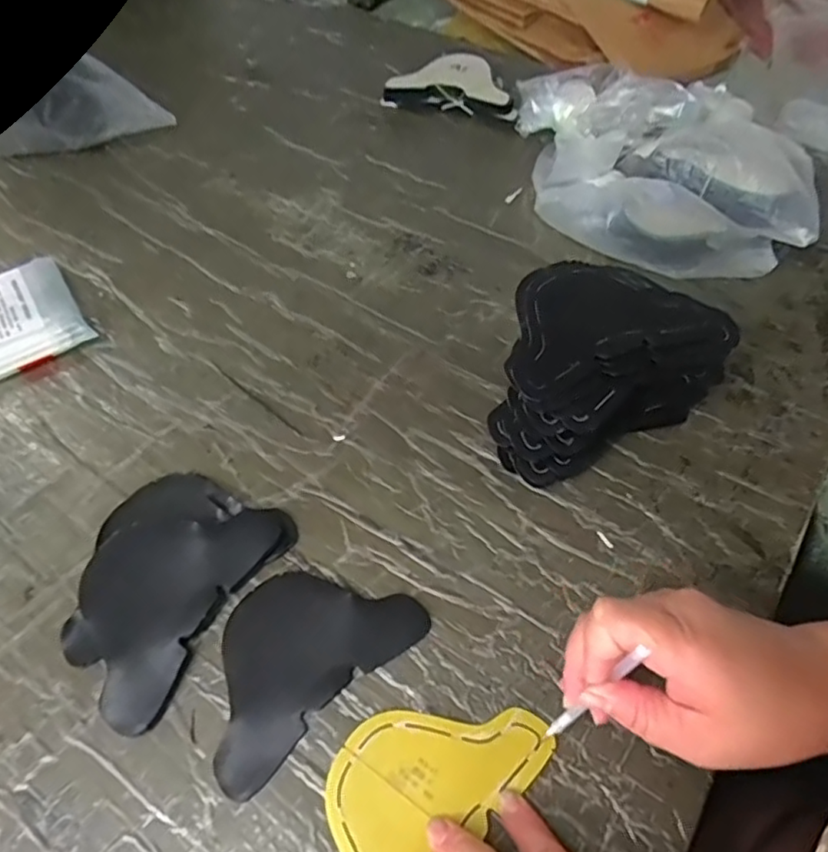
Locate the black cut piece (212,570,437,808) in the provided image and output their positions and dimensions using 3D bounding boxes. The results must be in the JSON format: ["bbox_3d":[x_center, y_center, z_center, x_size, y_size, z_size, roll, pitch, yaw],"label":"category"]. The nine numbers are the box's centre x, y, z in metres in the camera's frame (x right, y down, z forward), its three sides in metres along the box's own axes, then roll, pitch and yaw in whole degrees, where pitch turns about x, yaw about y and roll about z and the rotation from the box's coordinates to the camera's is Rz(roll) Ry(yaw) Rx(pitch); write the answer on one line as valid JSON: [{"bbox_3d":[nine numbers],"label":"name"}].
[{"bbox_3d":[-0.071,0.134,0.374,0.138,0.006,0.090,-37,64,-21],"label":"black cut piece"}]

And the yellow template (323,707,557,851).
[{"bbox_3d":[0.001,0.197,0.322,0.090,0.004,0.139,30,62,20],"label":"yellow template"}]

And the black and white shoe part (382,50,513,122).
[{"bbox_3d":[0.047,-0.385,0.695,0.149,0.026,0.102,14,58,10],"label":"black and white shoe part"}]

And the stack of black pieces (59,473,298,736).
[{"bbox_3d":[-0.163,0.094,0.393,0.111,0.020,0.146,27,61,18],"label":"stack of black pieces"}]

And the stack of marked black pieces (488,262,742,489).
[{"bbox_3d":[0.124,-0.049,0.439,0.167,0.085,0.120,-23,59,-14],"label":"stack of marked black pieces"}]

